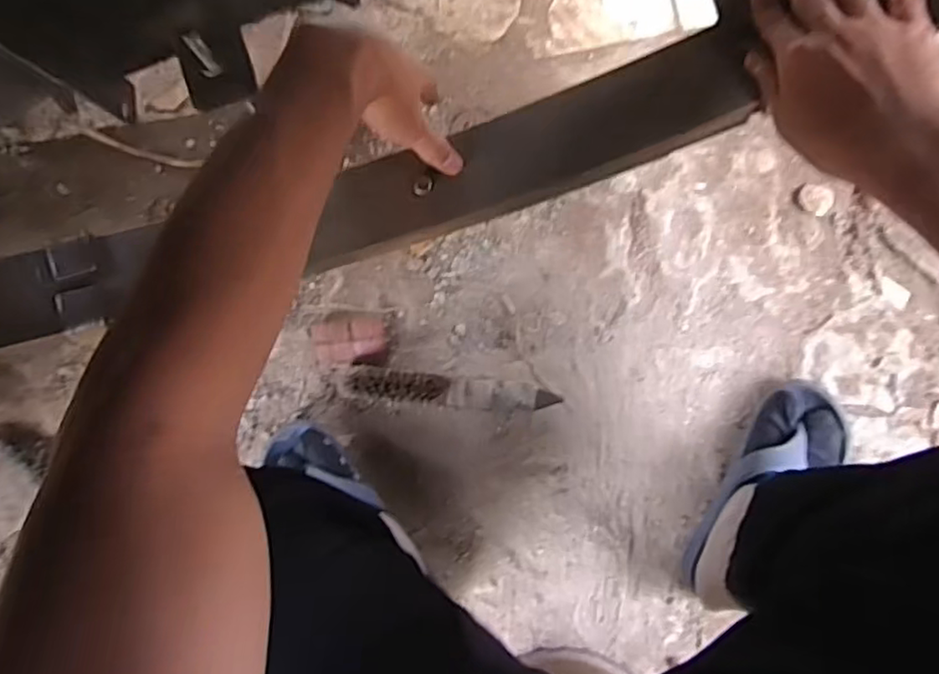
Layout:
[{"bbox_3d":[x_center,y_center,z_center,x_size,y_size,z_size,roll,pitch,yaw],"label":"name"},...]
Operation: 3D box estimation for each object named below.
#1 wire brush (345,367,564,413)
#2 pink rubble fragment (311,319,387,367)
[{"bbox_3d":[-0.018,0.058,0.679,0.217,0.052,0.032,5,84,2],"label":"wire brush"},{"bbox_3d":[-0.132,0.005,0.691,0.080,0.017,0.049,-4,84,1],"label":"pink rubble fragment"}]

